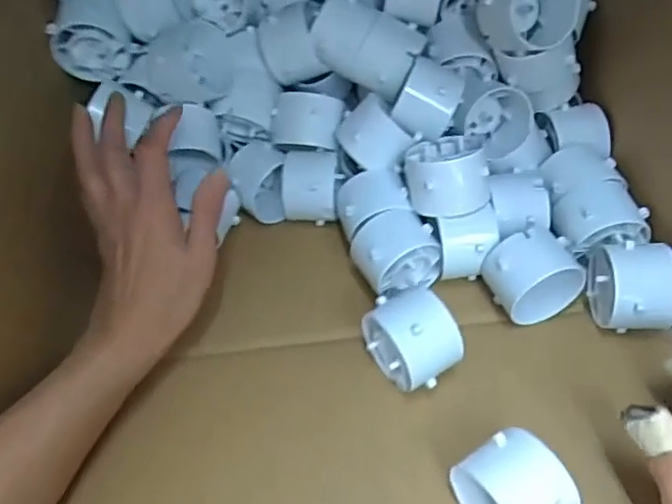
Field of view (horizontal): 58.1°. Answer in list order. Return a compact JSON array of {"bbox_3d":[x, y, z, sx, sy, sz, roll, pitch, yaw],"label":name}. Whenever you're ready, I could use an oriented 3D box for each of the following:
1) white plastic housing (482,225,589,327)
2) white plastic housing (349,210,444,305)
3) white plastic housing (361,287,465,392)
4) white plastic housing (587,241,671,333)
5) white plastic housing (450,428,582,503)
[{"bbox_3d":[0.122,0.015,0.366,0.057,0.048,0.041,-17,48,-10],"label":"white plastic housing"},{"bbox_3d":[0.037,0.002,0.380,0.045,0.036,0.042,-25,51,-17],"label":"white plastic housing"},{"bbox_3d":[0.043,0.051,0.336,0.046,0.055,0.041,-19,49,-12],"label":"white plastic housing"},{"bbox_3d":[0.172,0.021,0.356,0.038,0.052,0.054,-3,48,3],"label":"white plastic housing"},{"bbox_3d":[0.083,0.117,0.286,0.042,0.049,0.046,-27,51,-18],"label":"white plastic housing"}]

